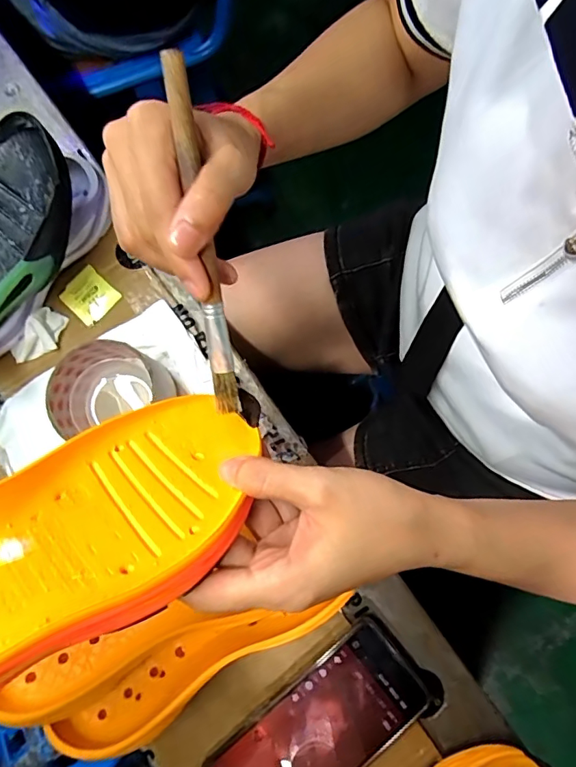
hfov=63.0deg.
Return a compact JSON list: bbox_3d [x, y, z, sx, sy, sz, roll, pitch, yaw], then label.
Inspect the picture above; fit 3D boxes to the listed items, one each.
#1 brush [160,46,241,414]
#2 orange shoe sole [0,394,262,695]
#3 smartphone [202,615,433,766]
[{"bbox_3d":[-0.043,-0.065,0.243,0.013,0.007,0.177,-7,113,-1],"label":"brush"},{"bbox_3d":[-0.098,0.068,0.189,0.227,0.034,0.084,-28,77,-46],"label":"orange shoe sole"},{"bbox_3d":[0.022,0.257,0.347,0.165,0.017,0.078,-40,81,-7],"label":"smartphone"}]

